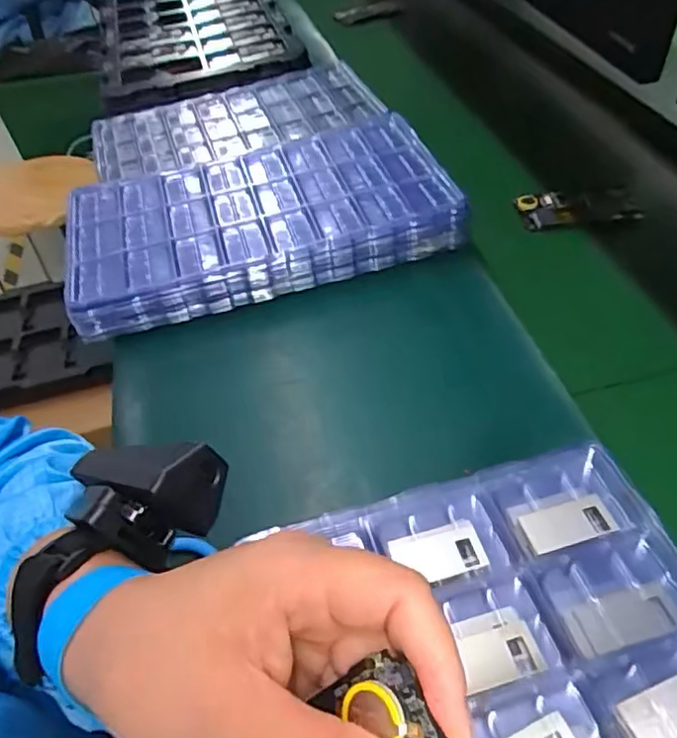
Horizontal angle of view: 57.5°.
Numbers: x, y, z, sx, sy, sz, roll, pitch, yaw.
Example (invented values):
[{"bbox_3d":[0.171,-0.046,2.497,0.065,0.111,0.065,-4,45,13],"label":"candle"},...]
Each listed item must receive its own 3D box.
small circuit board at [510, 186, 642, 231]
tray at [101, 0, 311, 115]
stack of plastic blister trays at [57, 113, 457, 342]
[{"bbox_3d":[0.263,-0.178,0.681,0.123,0.022,0.055,-7,47,-2],"label":"small circuit board"},{"bbox_3d":[-0.275,-0.619,1.094,0.349,0.056,0.613,-16,48,-10],"label":"tray"},{"bbox_3d":[-0.083,-0.160,0.658,0.393,0.059,0.231,-13,47,-7],"label":"stack of plastic blister trays"}]

